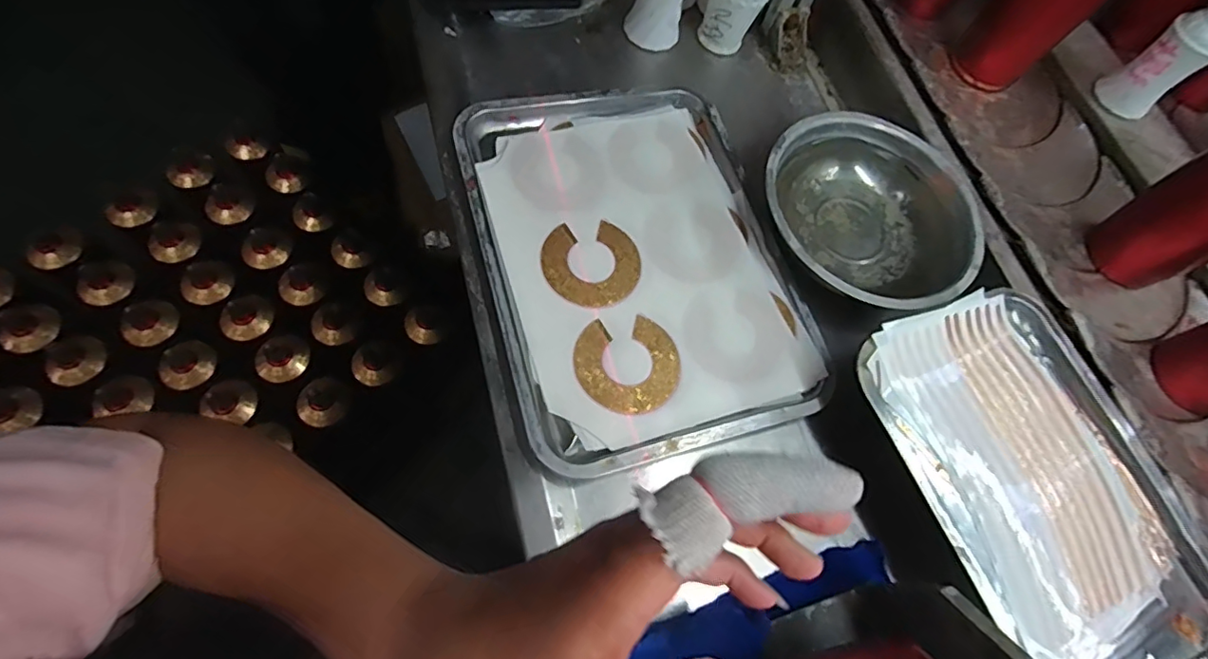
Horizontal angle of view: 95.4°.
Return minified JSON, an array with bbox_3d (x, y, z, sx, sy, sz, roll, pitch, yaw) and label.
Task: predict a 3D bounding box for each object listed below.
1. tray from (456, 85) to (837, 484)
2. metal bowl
[{"bbox_3d":[0.028,-0.066,0.472,0.248,0.018,0.339,-12,69,-15],"label":"tray"},{"bbox_3d":[0.241,-0.103,0.504,0.197,0.072,0.196,23,71,10],"label":"metal bowl"}]

